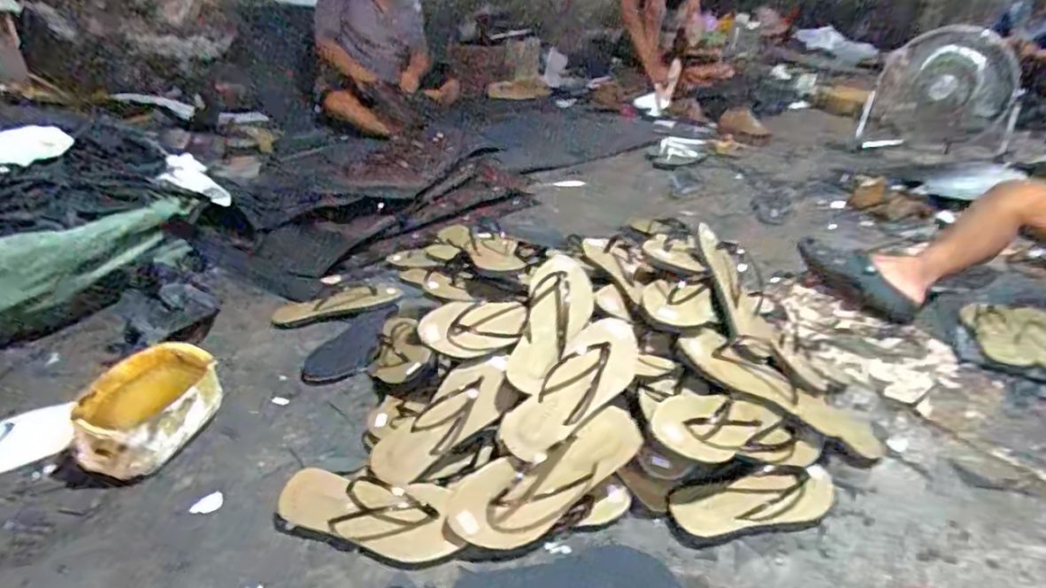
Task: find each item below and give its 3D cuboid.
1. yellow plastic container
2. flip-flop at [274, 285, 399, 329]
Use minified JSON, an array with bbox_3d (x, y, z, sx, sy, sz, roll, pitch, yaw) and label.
[{"bbox_3d":[-0.534,0.170,0.867,0.141,0.108,0.199,9,26,15],"label":"yellow plastic container"},{"bbox_3d":[-0.373,0.021,1.218,0.246,0.025,0.094,-9,28,-12],"label":"flip-flop"}]

